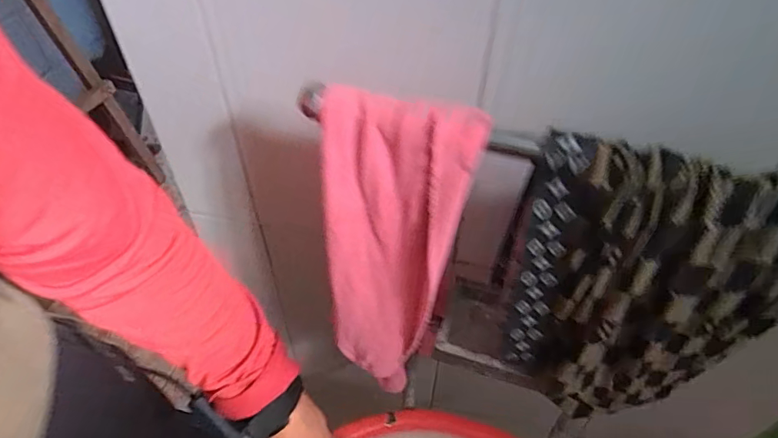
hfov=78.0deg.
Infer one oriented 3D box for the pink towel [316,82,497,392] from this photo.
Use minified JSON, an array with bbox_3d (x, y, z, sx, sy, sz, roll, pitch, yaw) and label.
[{"bbox_3d":[0.003,0.044,0.421,0.111,0.321,0.033,13,47,12],"label":"pink towel"}]

